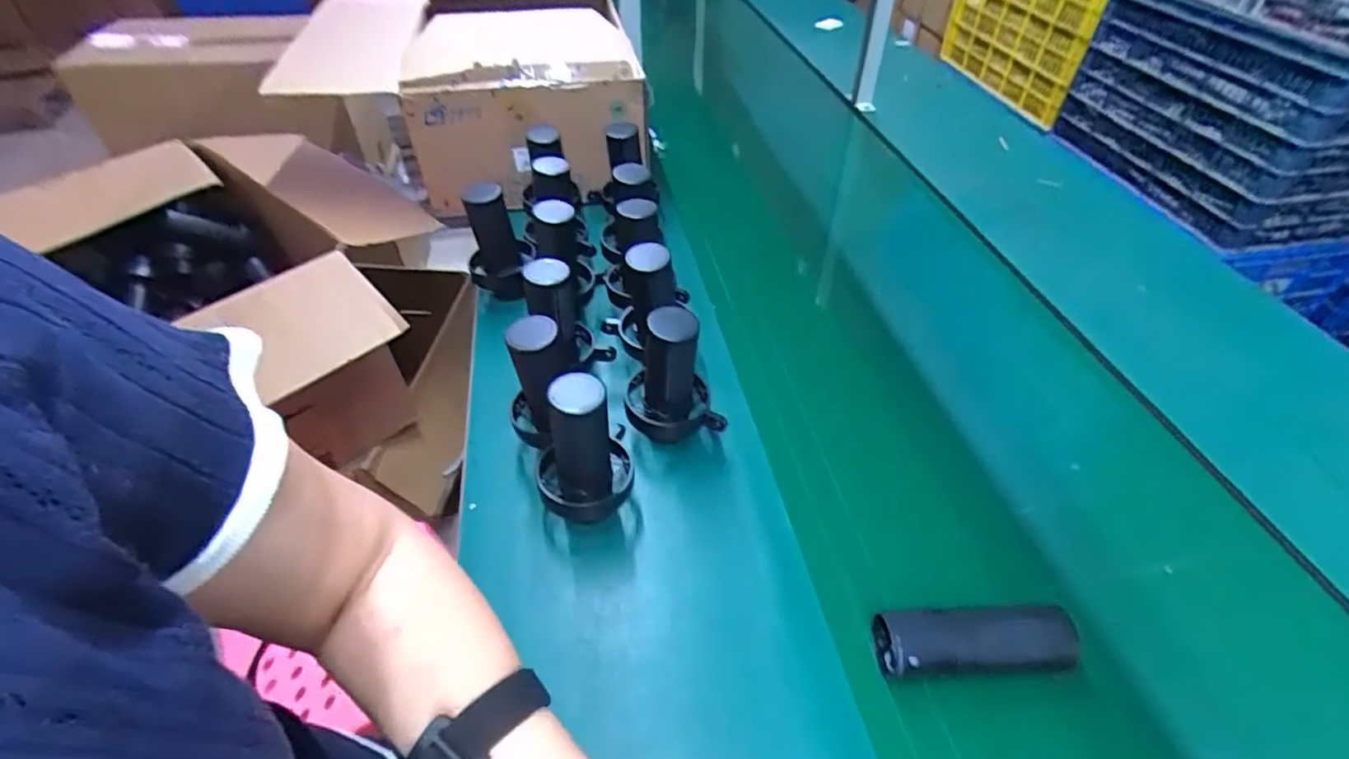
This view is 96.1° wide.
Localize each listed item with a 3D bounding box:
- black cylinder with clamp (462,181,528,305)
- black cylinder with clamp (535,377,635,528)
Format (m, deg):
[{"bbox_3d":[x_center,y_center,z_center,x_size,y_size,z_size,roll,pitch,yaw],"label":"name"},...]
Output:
[{"bbox_3d":[-0.246,-0.179,0.817,0.067,0.155,0.055,-10,26,-10],"label":"black cylinder with clamp"},{"bbox_3d":[-0.090,0.069,0.594,0.091,0.170,0.102,-7,46,-7],"label":"black cylinder with clamp"}]

